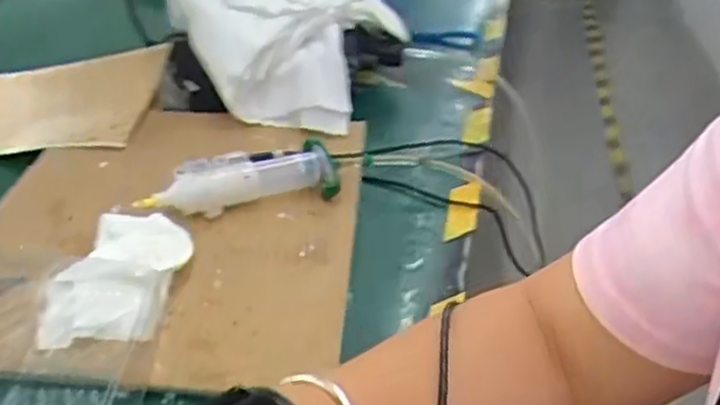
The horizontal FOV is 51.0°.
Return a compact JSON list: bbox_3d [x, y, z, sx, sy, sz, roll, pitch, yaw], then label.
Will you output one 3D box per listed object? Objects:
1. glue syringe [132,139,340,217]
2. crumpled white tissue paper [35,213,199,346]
[{"bbox_3d":[-0.085,-0.016,0.548,0.143,0.032,0.040,-8,35,-20],"label":"glue syringe"},{"bbox_3d":[-0.144,0.042,0.458,0.068,0.017,0.119,6,32,2],"label":"crumpled white tissue paper"}]

